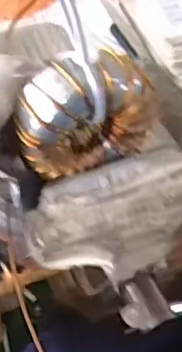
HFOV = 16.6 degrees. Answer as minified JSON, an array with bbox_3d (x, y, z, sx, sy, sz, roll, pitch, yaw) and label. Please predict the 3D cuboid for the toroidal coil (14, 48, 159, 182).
[{"bbox_3d":[-0.001,-0.033,0.325,0.074,0.066,0.027,-7,51,-11],"label":"toroidal coil"}]

